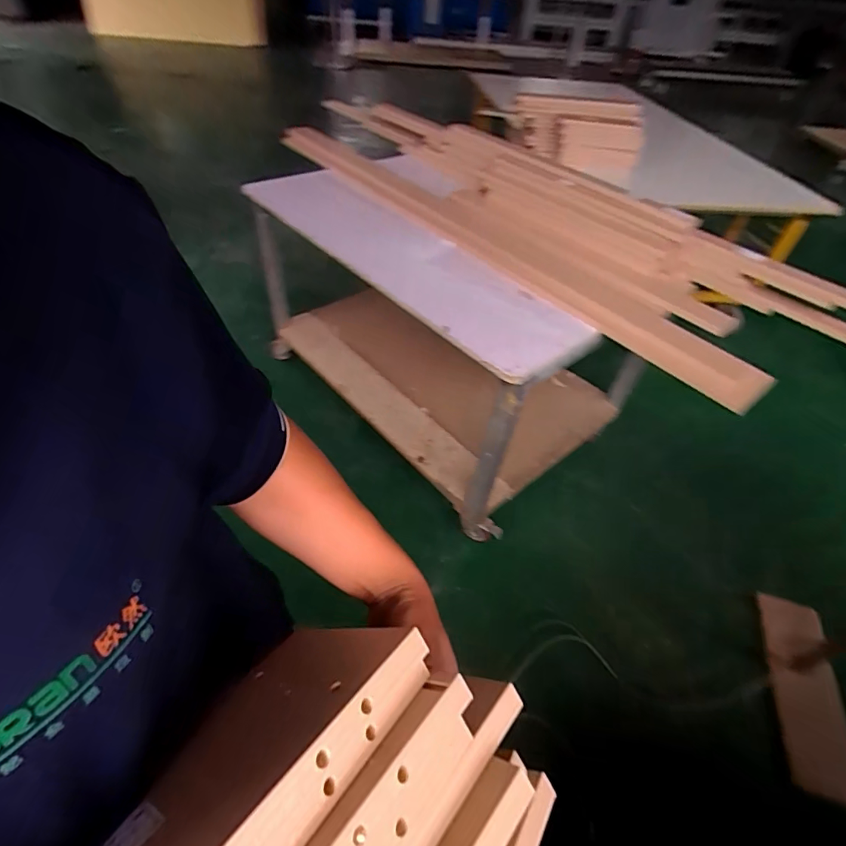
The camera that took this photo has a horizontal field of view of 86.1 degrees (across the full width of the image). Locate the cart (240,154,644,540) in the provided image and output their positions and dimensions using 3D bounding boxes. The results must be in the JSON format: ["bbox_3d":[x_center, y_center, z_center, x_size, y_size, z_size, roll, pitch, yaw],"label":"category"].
[{"bbox_3d":[0.030,-0.407,1.646,0.771,0.666,1.312,-33,58,-30],"label":"cart"}]

